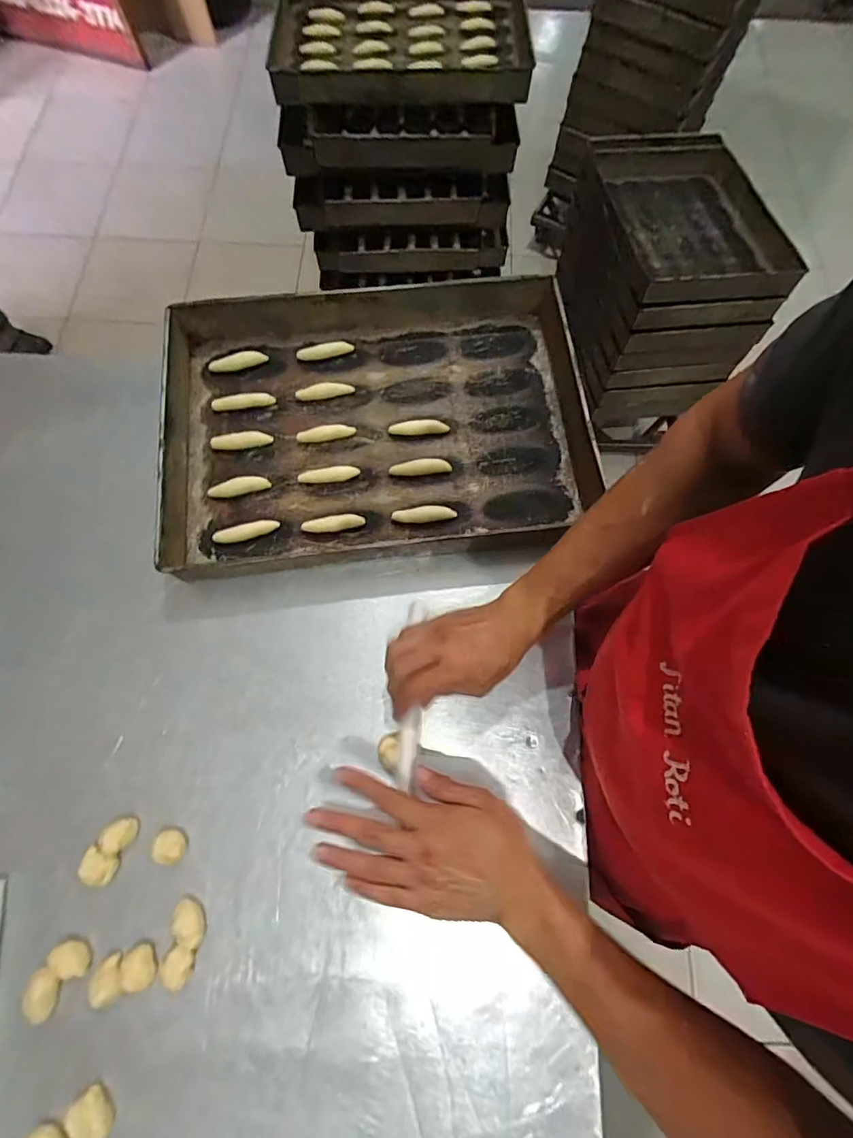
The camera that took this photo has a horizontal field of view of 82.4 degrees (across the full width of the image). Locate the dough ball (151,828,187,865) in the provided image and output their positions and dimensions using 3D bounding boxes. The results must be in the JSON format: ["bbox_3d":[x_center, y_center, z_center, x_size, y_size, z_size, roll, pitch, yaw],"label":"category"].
[{"bbox_3d":[-0.254,0.274,0.480,0.029,0.019,0.031,0,73,-1],"label":"dough ball"}]

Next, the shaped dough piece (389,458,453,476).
[{"bbox_3d":[-0.008,-0.130,0.619,0.077,0.008,0.020,-3,73,-2],"label":"shaped dough piece"}]

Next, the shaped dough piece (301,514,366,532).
[{"bbox_3d":[-0.112,-0.056,0.592,0.074,0.011,0.019,-6,73,-3],"label":"shaped dough piece"}]

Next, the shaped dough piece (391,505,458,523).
[{"bbox_3d":[-0.003,-0.068,0.595,0.077,0.009,0.019,-3,73,-2],"label":"shaped dough piece"}]

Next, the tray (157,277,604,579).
[{"bbox_3d":[-0.056,-0.194,0.615,0.520,0.052,0.372,-6,73,-3],"label":"tray"}]

